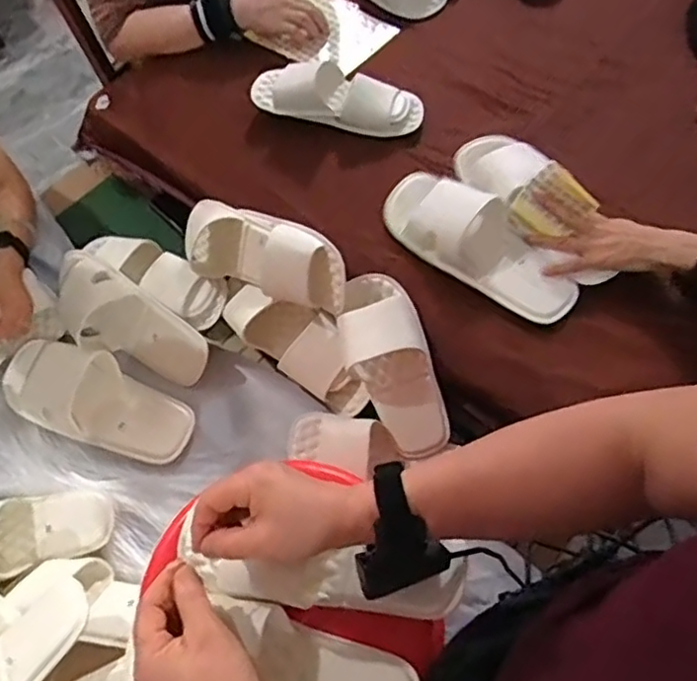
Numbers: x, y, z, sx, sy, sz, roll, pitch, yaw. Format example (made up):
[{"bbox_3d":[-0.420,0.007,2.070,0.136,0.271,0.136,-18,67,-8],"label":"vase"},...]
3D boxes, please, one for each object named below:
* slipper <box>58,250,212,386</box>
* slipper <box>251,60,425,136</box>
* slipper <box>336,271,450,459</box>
[{"bbox_3d":[-0.317,-0.031,0.909,0.273,0.056,0.113,28,108,9],"label":"slipper"},{"bbox_3d":[-0.018,-0.375,0.960,0.259,0.078,0.109,17,65,11],"label":"slipper"},{"bbox_3d":[0.056,0.031,0.813,0.103,0.050,0.240,-21,87,-8],"label":"slipper"}]

